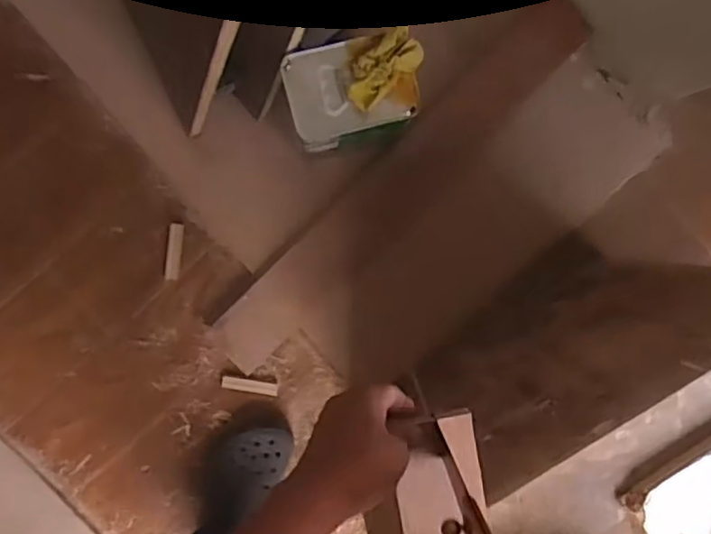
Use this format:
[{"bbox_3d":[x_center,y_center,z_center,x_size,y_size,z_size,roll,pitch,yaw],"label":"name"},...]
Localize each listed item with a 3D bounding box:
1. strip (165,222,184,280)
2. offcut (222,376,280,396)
[{"bbox_3d":[-0.285,-0.023,1.008,0.022,0.006,0.088,6,93,-3],"label":"strip"},{"bbox_3d":[-0.169,0.191,1.030,0.089,0.010,0.020,11,93,-3],"label":"offcut"}]

